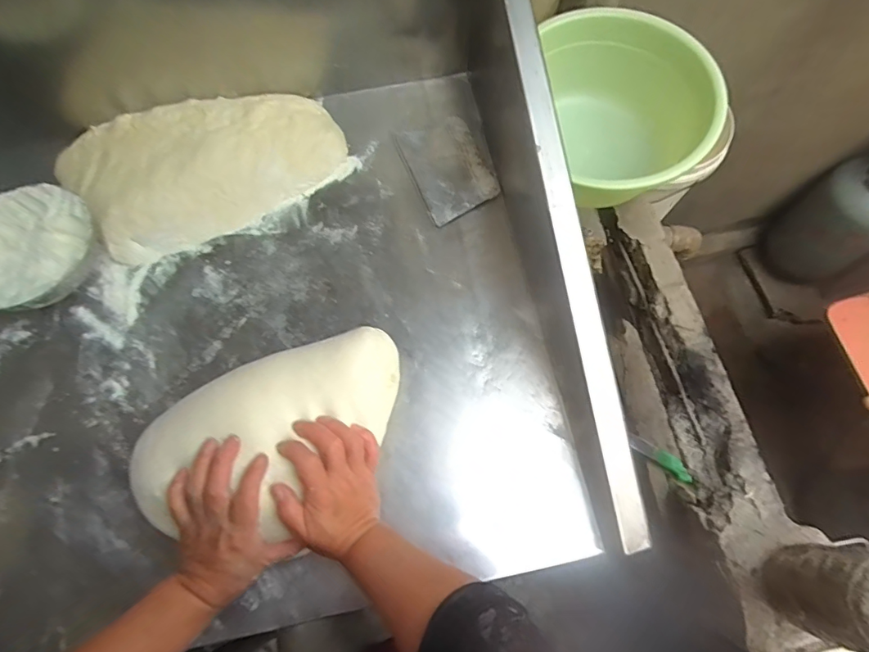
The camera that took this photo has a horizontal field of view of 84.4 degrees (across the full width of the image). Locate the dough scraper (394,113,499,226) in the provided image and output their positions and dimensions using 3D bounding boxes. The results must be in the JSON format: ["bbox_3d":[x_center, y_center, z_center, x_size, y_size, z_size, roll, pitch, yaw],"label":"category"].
[{"bbox_3d":[0.020,-0.233,0.701,0.104,0.012,0.160,-23,73,-1],"label":"dough scraper"}]

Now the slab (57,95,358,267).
[{"bbox_3d":[-0.335,-0.232,0.694,0.409,0.048,0.216,-18,70,-5],"label":"slab"}]

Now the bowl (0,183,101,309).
[{"bbox_3d":[-0.550,-0.096,0.648,0.186,0.076,0.170,-1,70,2],"label":"bowl"}]

